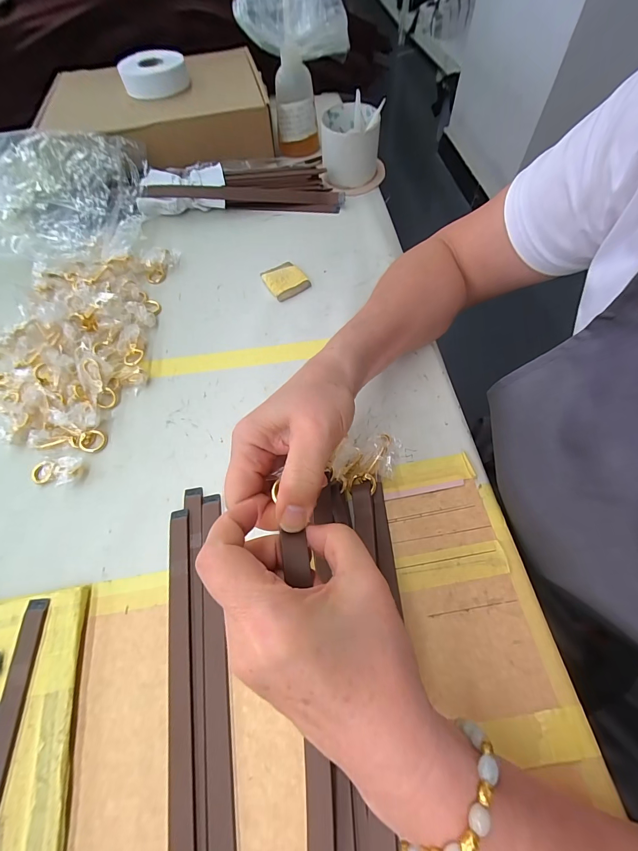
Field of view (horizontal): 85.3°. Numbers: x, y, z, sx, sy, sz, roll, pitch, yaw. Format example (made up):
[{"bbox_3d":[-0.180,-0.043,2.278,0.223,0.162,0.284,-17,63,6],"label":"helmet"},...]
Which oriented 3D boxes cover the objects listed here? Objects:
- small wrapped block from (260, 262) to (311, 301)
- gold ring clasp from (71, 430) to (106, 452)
[{"bbox_3d":[-0.041,-0.179,0.424,0.046,0.010,0.053,-30,63,-14],"label":"small wrapped block"},{"bbox_3d":[-0.221,0.015,0.331,0.032,0.009,0.022,-14,61,-5],"label":"gold ring clasp"}]

